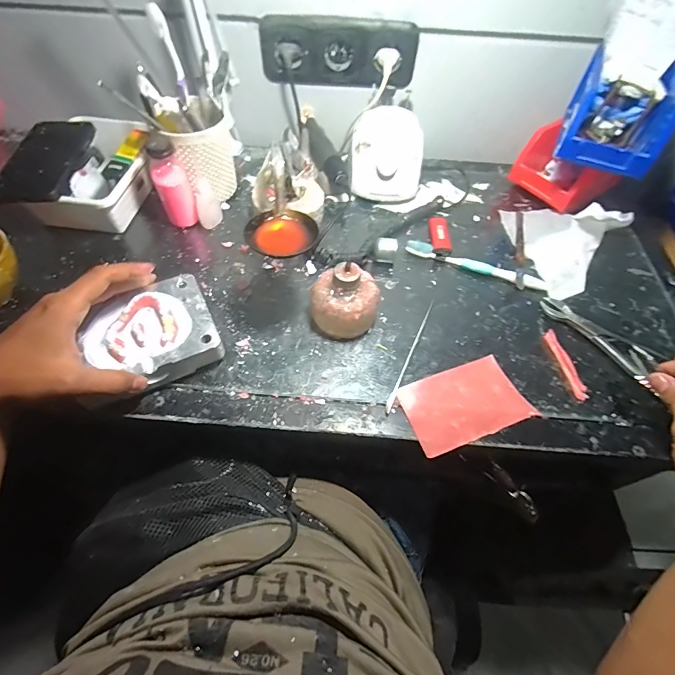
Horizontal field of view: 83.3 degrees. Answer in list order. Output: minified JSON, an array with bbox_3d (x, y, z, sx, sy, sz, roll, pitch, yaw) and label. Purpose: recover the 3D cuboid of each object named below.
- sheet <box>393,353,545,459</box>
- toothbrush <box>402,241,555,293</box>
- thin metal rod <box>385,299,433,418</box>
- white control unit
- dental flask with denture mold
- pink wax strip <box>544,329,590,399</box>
[{"bbox_3d":[0.130,0.068,0.394,0.121,0.005,0.077,-18,59,-13],"label":"sheet"},{"bbox_3d":[0.181,-0.095,0.494,0.185,0.018,0.014,21,59,11],"label":"toothbrush"},{"bbox_3d":[0.082,0.016,0.426,0.007,0.005,0.158,22,59,12],"label":"thin metal rod"},{"bbox_3d":[0.071,-0.273,0.574,0.105,0.075,0.137,4,57,1],"label":"white control unit"},{"bbox_3d":[-0.191,-0.005,0.392,0.118,0.031,0.109,-24,61,-16],"label":"dental flask with denture mold"},{"bbox_3d":[0.253,0.029,0.422,0.012,0.006,0.085,-7,57,-6],"label":"pink wax strip"}]

